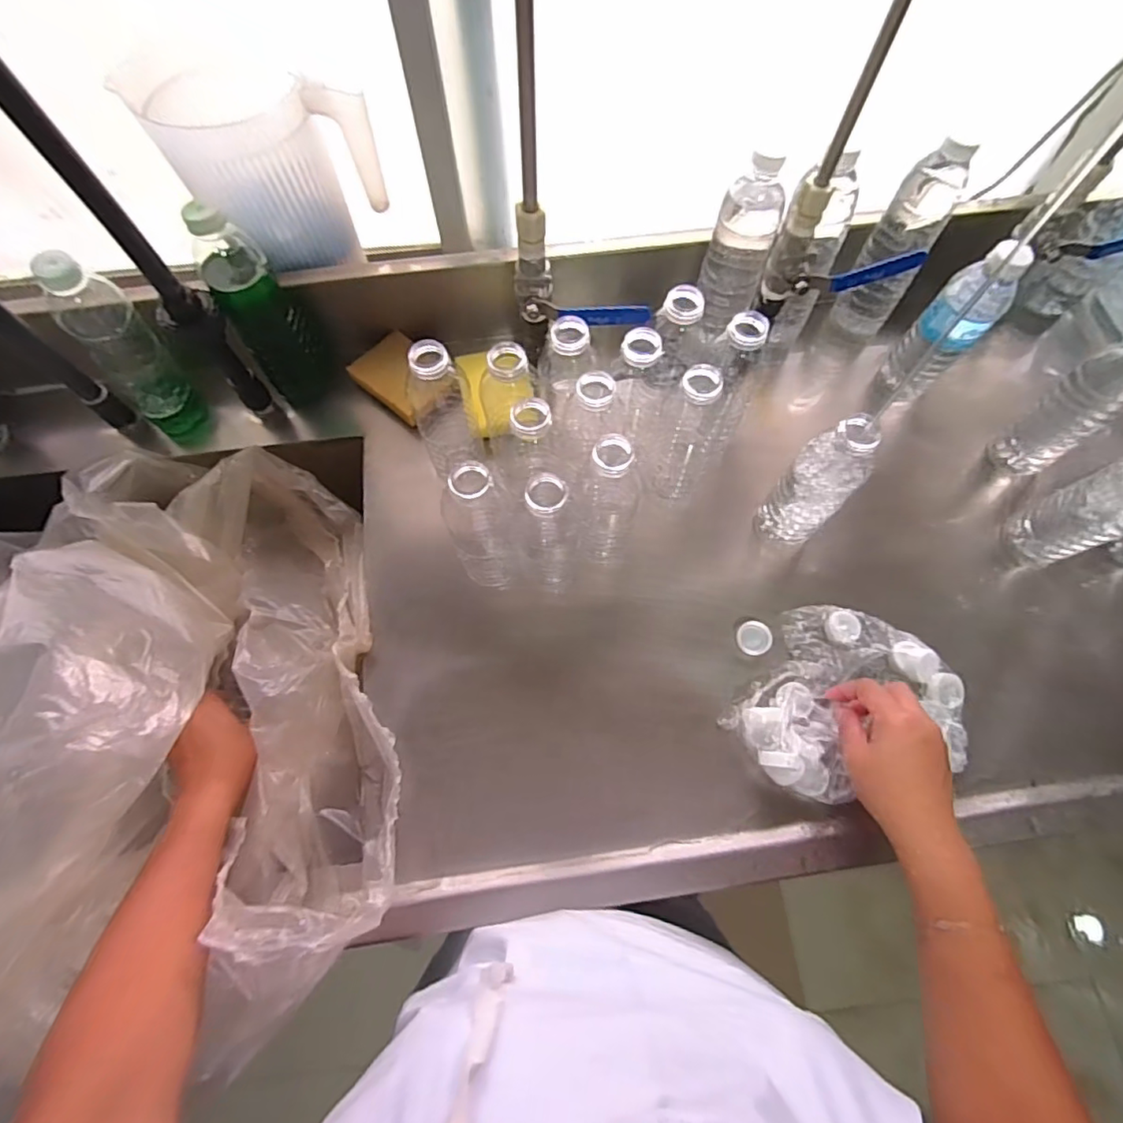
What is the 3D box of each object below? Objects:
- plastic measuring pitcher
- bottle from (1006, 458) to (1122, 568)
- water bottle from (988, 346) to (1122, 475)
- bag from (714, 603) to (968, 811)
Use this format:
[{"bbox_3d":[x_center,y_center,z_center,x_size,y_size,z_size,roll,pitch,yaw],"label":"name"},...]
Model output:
[{"bbox_3d":[-0.280,-0.388,0.544,0.166,0.164,0.140,-34,71,-13],"label":"plastic measuring pitcher"},{"bbox_3d":[0.482,-0.052,0.503,0.055,0.178,0.060,-25,69,-10],"label":"bottle"},{"bbox_3d":[0.488,-0.142,0.536,0.051,0.191,0.057,-30,70,-12],"label":"water bottle"},{"bbox_3d":[0.262,0.131,0.505,0.174,0.033,0.181,33,71,13],"label":"bag"}]

